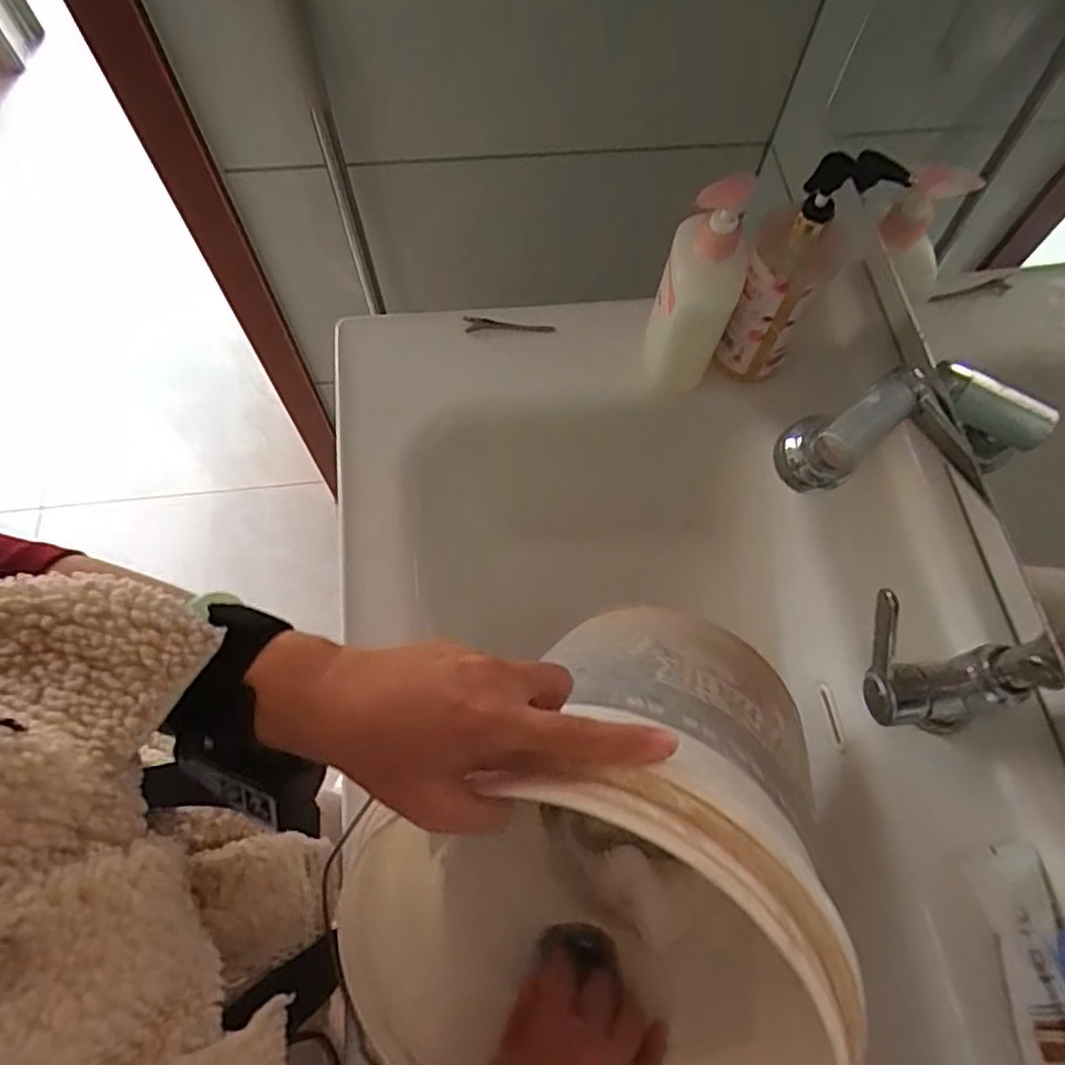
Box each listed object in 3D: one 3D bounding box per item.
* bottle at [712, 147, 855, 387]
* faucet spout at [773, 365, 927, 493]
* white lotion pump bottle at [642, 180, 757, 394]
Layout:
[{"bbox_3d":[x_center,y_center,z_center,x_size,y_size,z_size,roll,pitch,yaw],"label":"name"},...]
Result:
[{"bbox_3d":[0.200,-0.203,0.538,0.068,0.189,0.060,31,70,9],"label":"bottle"},{"bbox_3d":[0.194,-0.061,0.416,0.057,0.098,0.046,-6,61,-51],"label":"faucet spout"},{"bbox_3d":[0.135,-0.193,0.549,0.060,0.186,0.051,15,69,3],"label":"white lotion pump bottle"}]

